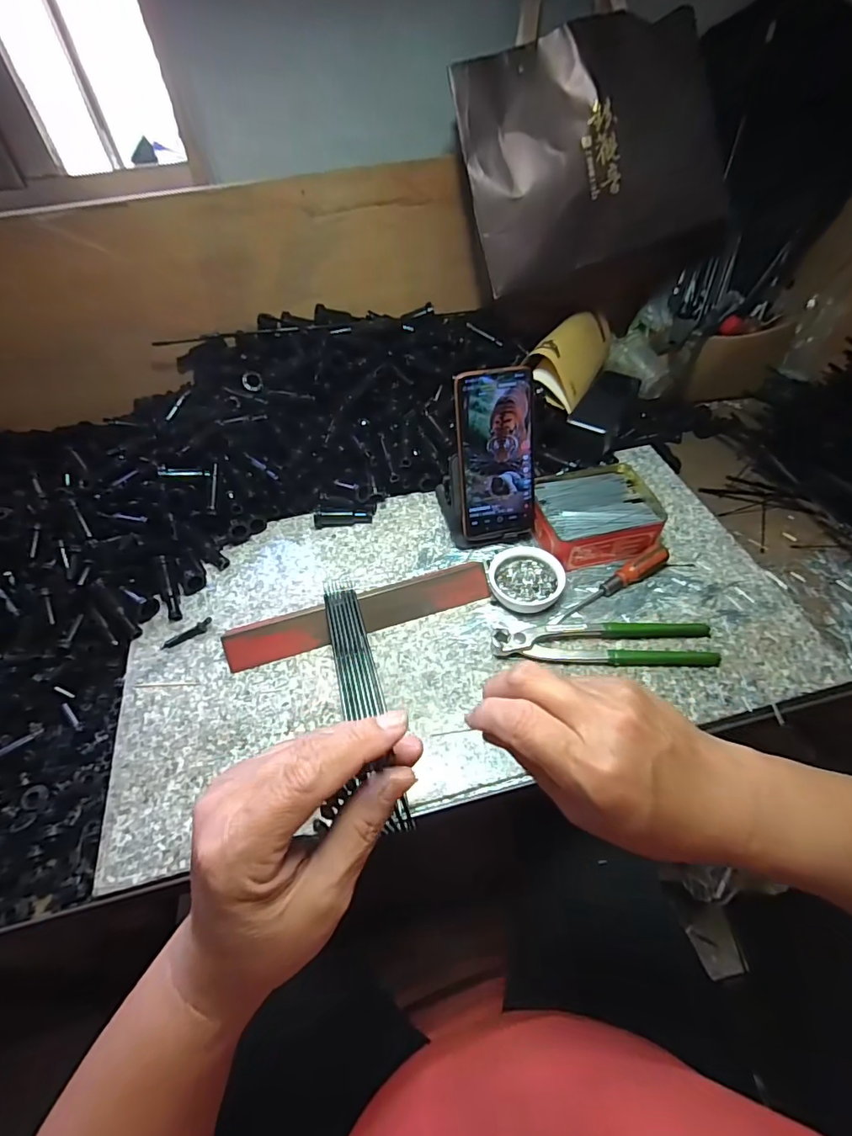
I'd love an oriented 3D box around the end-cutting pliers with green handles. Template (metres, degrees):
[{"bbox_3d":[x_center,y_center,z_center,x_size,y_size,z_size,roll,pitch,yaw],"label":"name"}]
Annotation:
[{"bbox_3d":[0.164,0.069,0.459,0.197,0.020,0.041,-3,50,2],"label":"end-cutting pliers with green handles"}]

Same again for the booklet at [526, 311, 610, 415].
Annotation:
[{"bbox_3d":[0.194,-0.290,0.666,0.075,0.066,0.207,18,54,18],"label":"booklet"}]

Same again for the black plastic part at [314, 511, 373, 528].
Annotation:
[{"bbox_3d":[-0.097,-0.059,0.584,0.065,0.017,0.014,-8,50,-3],"label":"black plastic part"}]

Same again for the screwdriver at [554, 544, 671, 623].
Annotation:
[{"bbox_3d":[0.187,0.014,0.497,0.137,0.024,0.016,-26,53,-16],"label":"screwdriver"}]

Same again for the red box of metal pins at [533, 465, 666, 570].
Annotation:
[{"bbox_3d":[0.180,-0.056,0.540,0.124,0.041,0.107,-10,50,-4],"label":"red box of metal pins"}]

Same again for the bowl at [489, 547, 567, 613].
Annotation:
[{"bbox_3d":[0.101,0.012,0.503,0.071,0.023,0.066,-2,50,3],"label":"bowl"}]

